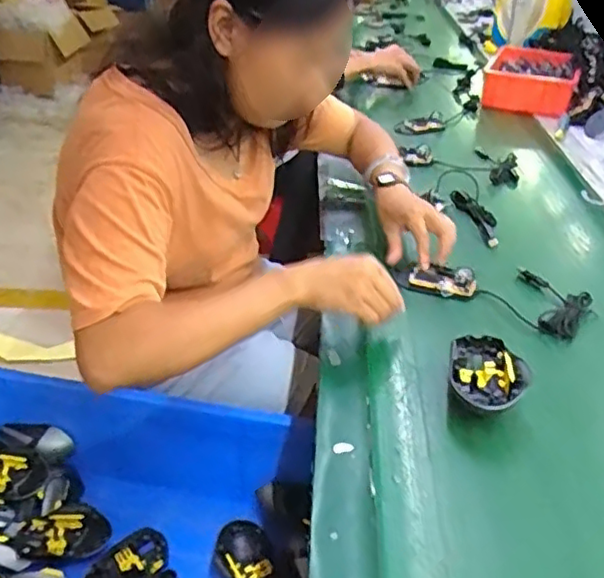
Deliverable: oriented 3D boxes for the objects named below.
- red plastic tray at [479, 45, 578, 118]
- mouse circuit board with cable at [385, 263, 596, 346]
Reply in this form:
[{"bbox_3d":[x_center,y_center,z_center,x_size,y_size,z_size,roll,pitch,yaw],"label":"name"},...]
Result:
[{"bbox_3d":[0.540,-0.496,1.533,0.195,0.095,0.243,8,33,15],"label":"red plastic tray"},{"bbox_3d":[0.241,-0.010,0.819,0.231,0.025,0.110,20,39,27],"label":"mouse circuit board with cable"}]

